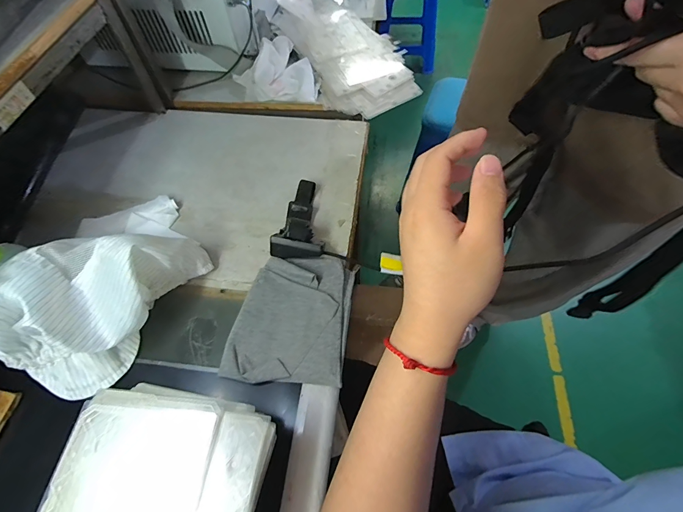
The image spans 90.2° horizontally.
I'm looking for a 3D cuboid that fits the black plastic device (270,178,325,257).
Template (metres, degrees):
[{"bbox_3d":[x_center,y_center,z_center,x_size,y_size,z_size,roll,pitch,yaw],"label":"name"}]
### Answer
[{"bbox_3d":[-0.057,-0.056,0.475,0.066,0.048,0.125,1,47,3],"label":"black plastic device"}]

